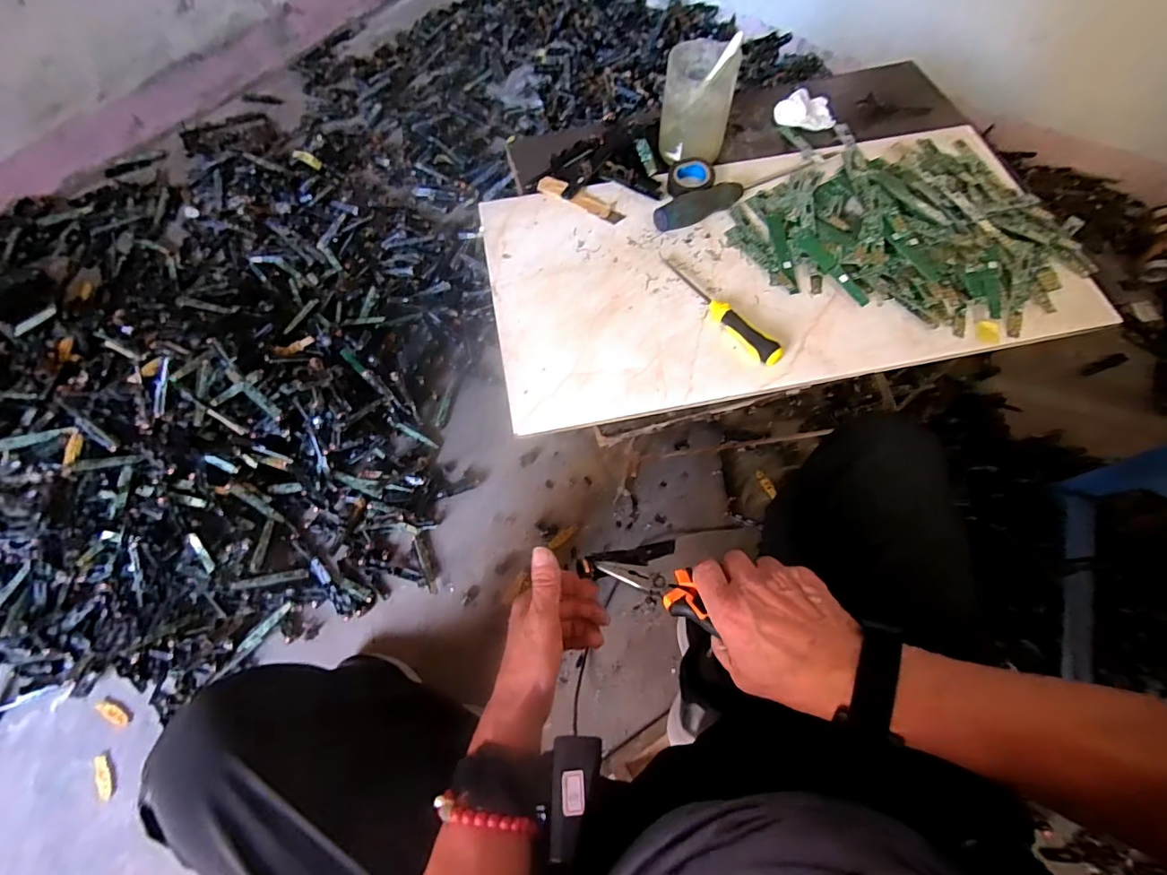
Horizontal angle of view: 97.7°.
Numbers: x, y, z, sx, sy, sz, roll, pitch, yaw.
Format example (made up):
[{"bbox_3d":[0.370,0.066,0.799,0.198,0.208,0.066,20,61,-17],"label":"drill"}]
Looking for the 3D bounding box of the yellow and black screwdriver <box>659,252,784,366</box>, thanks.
[{"bbox_3d":[0.134,-0.131,0.507,0.023,0.023,0.162,-36,69,-15],"label":"yellow and black screwdriver"}]

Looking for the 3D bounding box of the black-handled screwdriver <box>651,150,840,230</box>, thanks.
[{"bbox_3d":[0.186,-0.281,0.568,0.246,0.032,0.025,-26,67,-11],"label":"black-handled screwdriver"}]

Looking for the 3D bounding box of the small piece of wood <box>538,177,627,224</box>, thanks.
[{"bbox_3d":[-0.004,-0.272,0.583,0.110,0.006,0.025,30,69,14],"label":"small piece of wood"}]

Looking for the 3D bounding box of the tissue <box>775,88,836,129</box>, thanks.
[{"bbox_3d":[0.278,-0.413,0.640,0.068,0.020,0.066,3,65,2],"label":"tissue"}]

